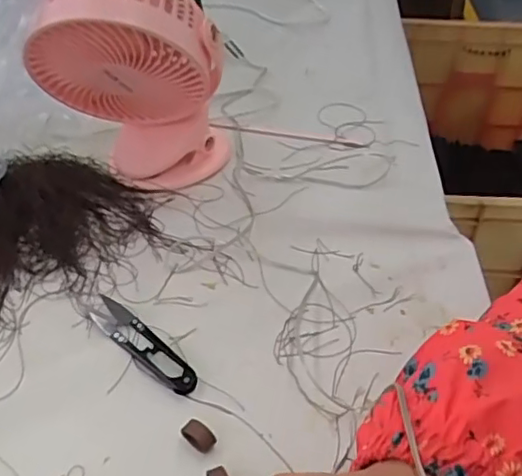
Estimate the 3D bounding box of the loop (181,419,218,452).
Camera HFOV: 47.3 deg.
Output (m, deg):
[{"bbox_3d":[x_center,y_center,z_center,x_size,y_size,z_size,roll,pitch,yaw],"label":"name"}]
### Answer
[{"bbox_3d":[-0.037,0.117,0.353,0.019,0.012,0.012,32,49,29],"label":"loop"}]

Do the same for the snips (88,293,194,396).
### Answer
[{"bbox_3d":[-0.081,0.072,0.405,0.097,0.008,0.020,33,49,29],"label":"snips"}]

